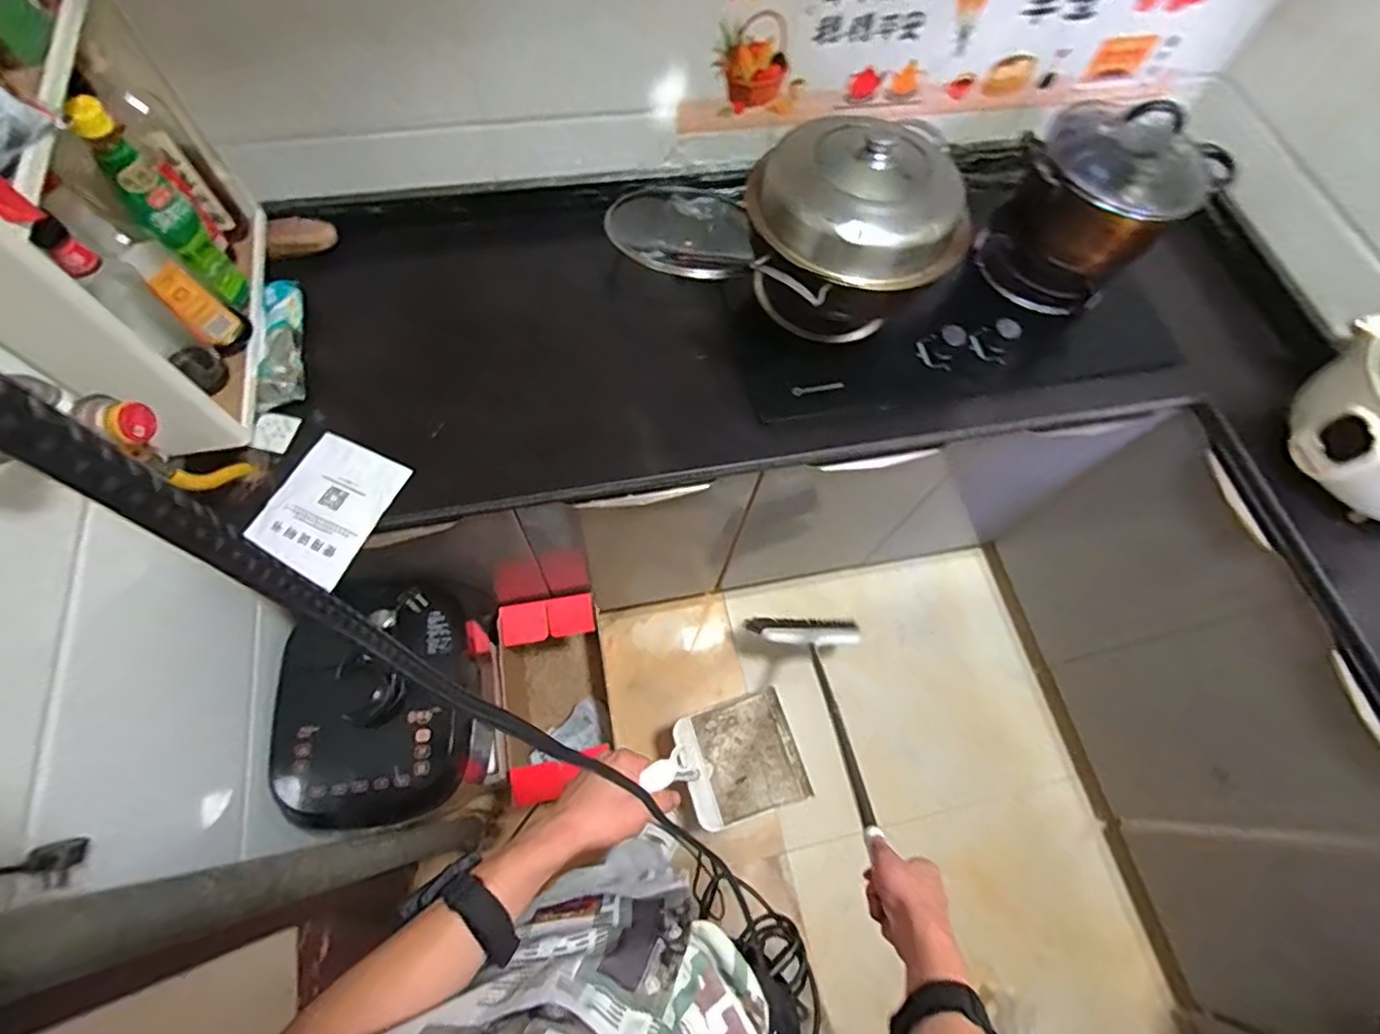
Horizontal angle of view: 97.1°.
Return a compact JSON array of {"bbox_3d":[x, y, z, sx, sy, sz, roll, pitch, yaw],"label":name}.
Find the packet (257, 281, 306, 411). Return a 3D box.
[{"bbox_3d":[-0.587,-0.256,0.886,0.062,0.053,0.219,-4,68,-6],"label":"packet"}]

